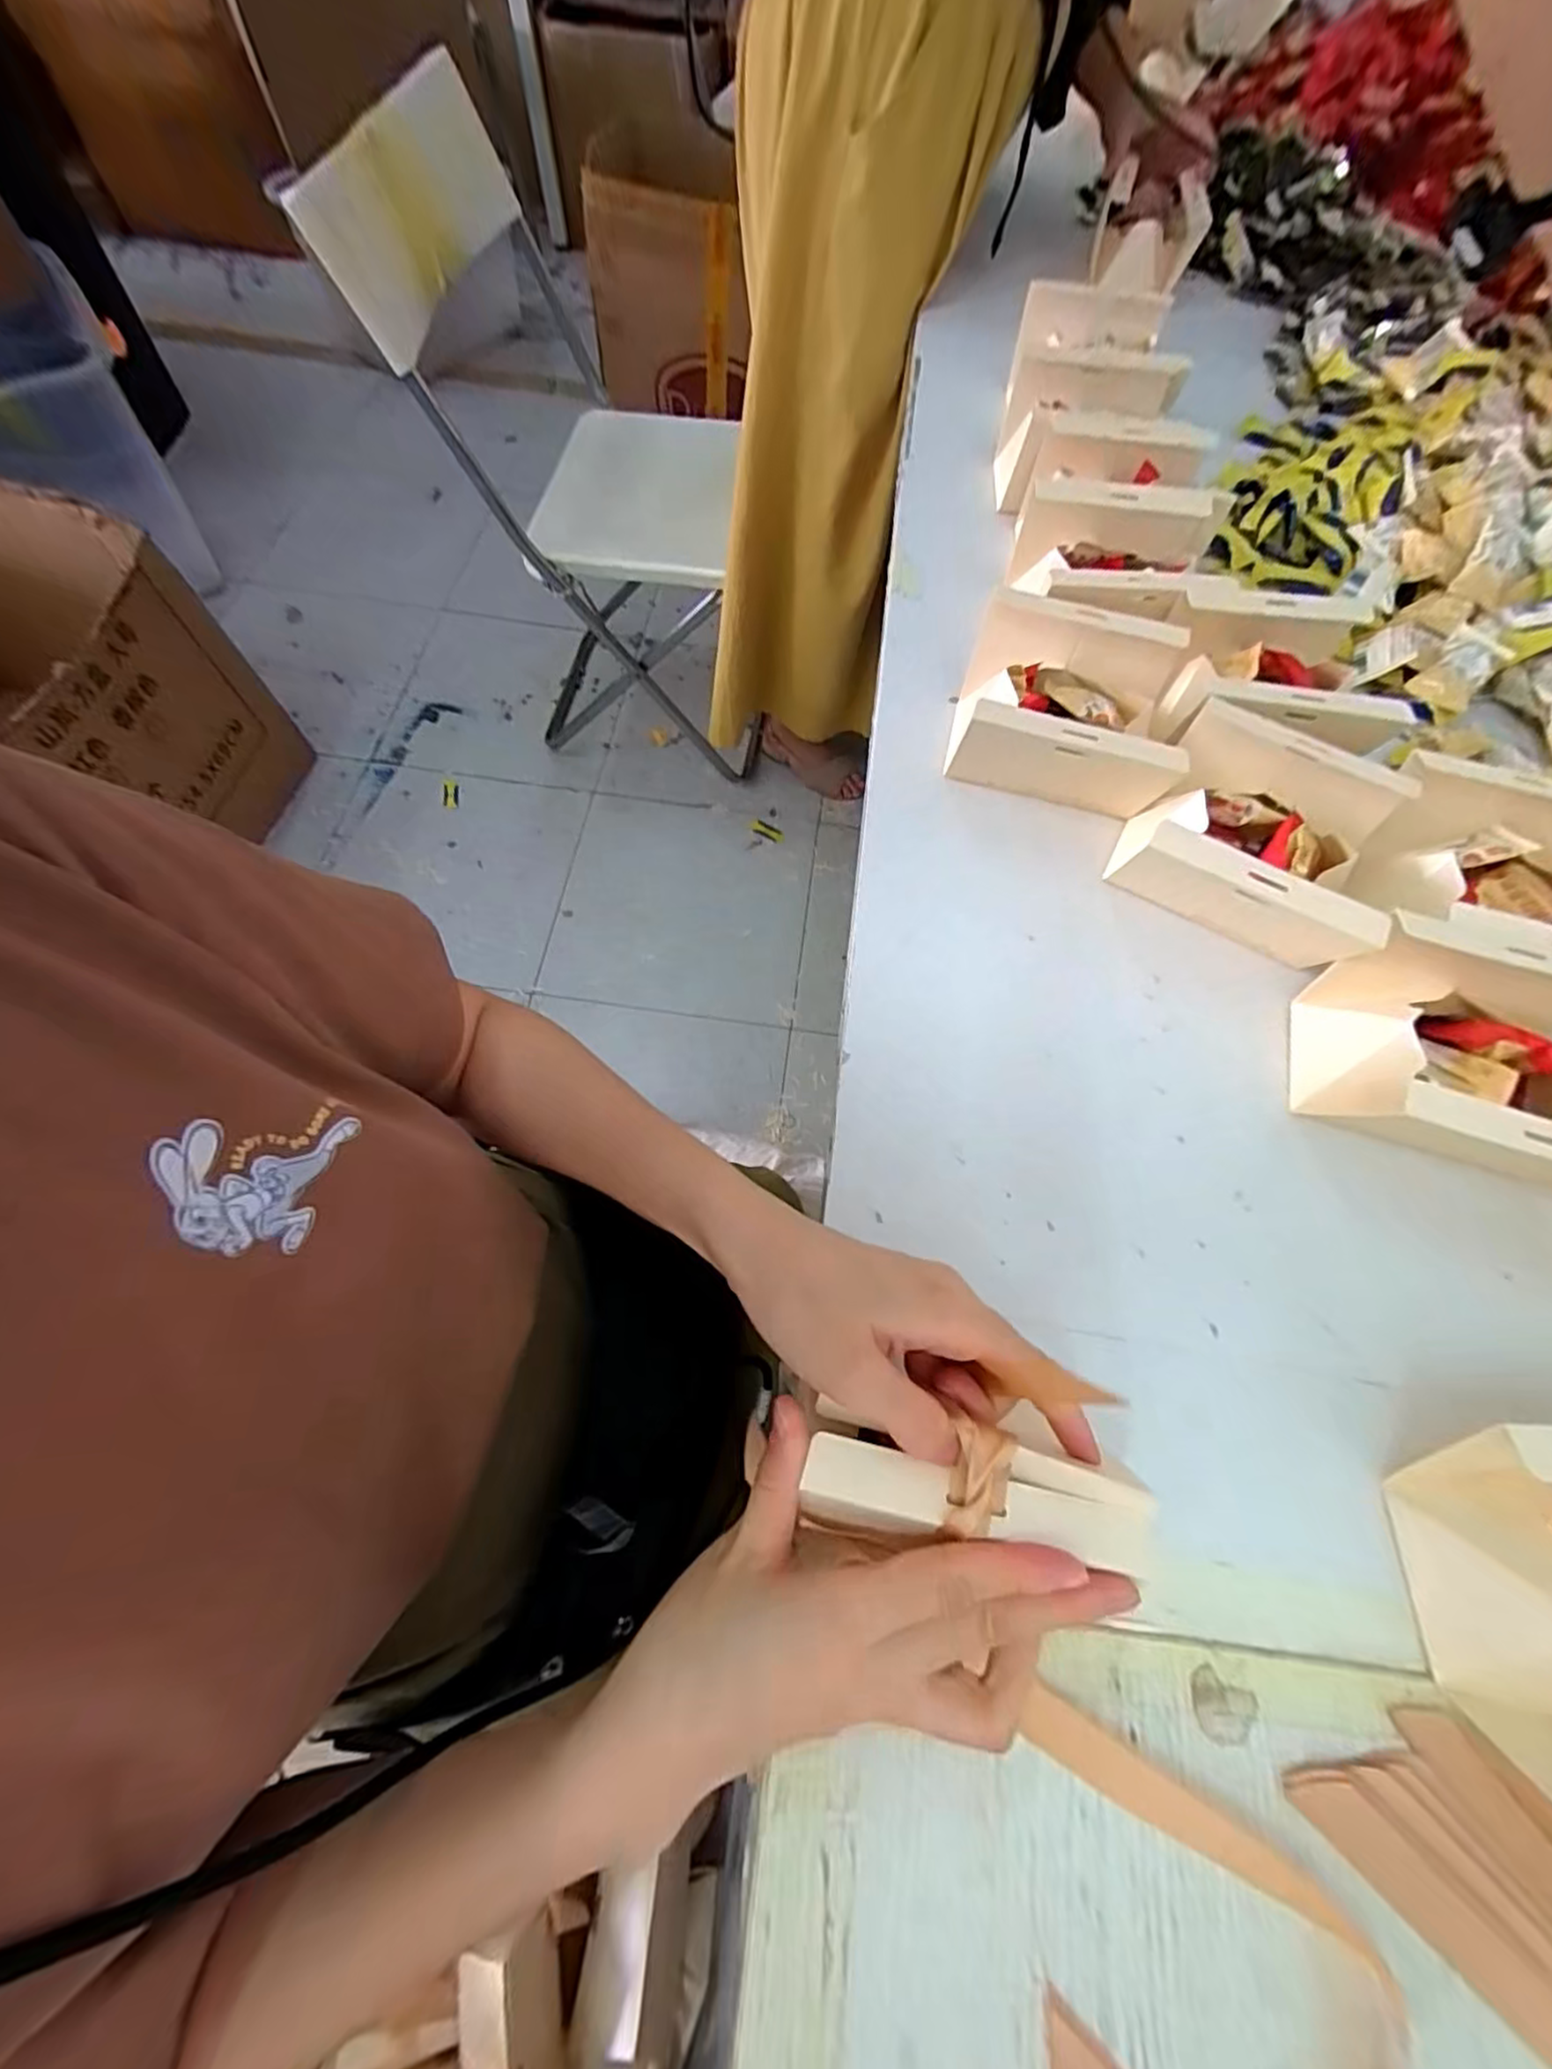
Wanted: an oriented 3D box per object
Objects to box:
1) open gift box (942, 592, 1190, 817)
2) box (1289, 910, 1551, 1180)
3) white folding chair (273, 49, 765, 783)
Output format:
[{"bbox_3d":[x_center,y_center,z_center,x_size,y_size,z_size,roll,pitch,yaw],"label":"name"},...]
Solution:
[{"bbox_3d":[0.192,-0.216,0.453,0.126,0.070,0.128,14,68,3],"label":"open gift box"},{"bbox_3d":[0.363,0.015,0.361,0.129,0.072,0.134,16,69,4],"label":"box"},{"bbox_3d":[-0.239,-0.829,1.072,0.482,0.731,0.456,8,68,0],"label":"white folding chair"}]

